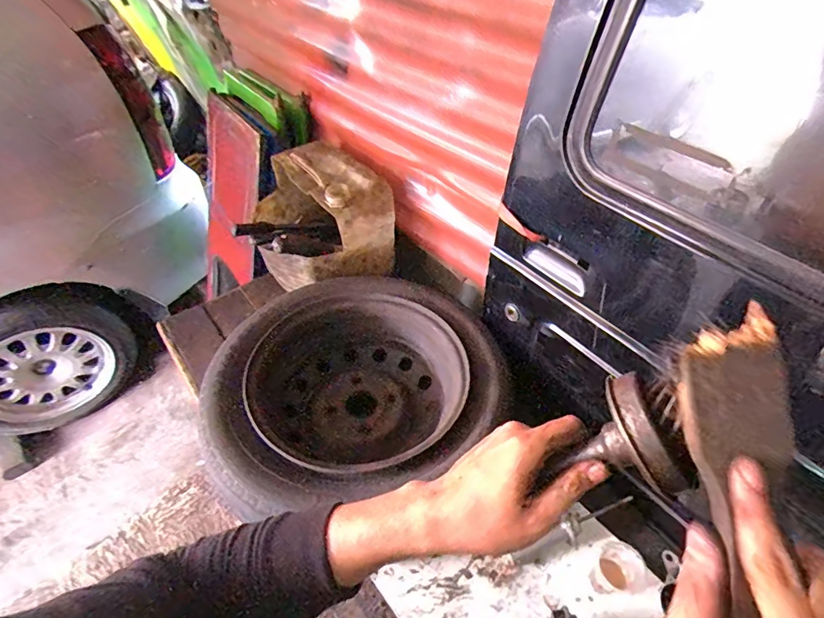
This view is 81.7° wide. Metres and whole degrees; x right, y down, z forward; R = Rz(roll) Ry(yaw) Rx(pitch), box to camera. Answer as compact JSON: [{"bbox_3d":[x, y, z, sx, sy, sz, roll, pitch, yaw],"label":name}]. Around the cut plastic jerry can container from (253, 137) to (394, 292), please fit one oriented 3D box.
[{"bbox_3d":[-0.215,-0.219,1.119,0.281,0.206,0.287,-19,49,-23],"label":"cut plastic jerry can container"}]

